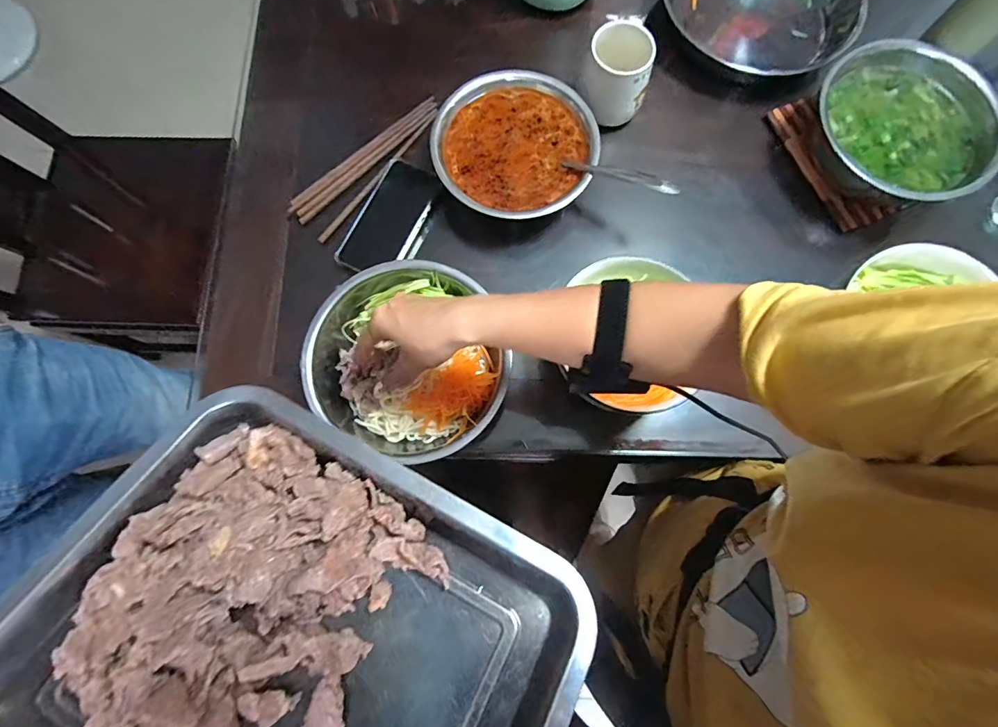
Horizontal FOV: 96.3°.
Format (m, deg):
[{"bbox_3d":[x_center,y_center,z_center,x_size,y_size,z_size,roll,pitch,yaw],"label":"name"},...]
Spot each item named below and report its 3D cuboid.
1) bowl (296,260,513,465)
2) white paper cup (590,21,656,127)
[{"bbox_3d":[-0.105,-0.003,0.507,0.210,0.069,0.224,0,79,-1],"label":"bowl"},{"bbox_3d":[0.155,-0.379,0.582,0.079,0.103,0.077,0,79,-1],"label":"white paper cup"}]

